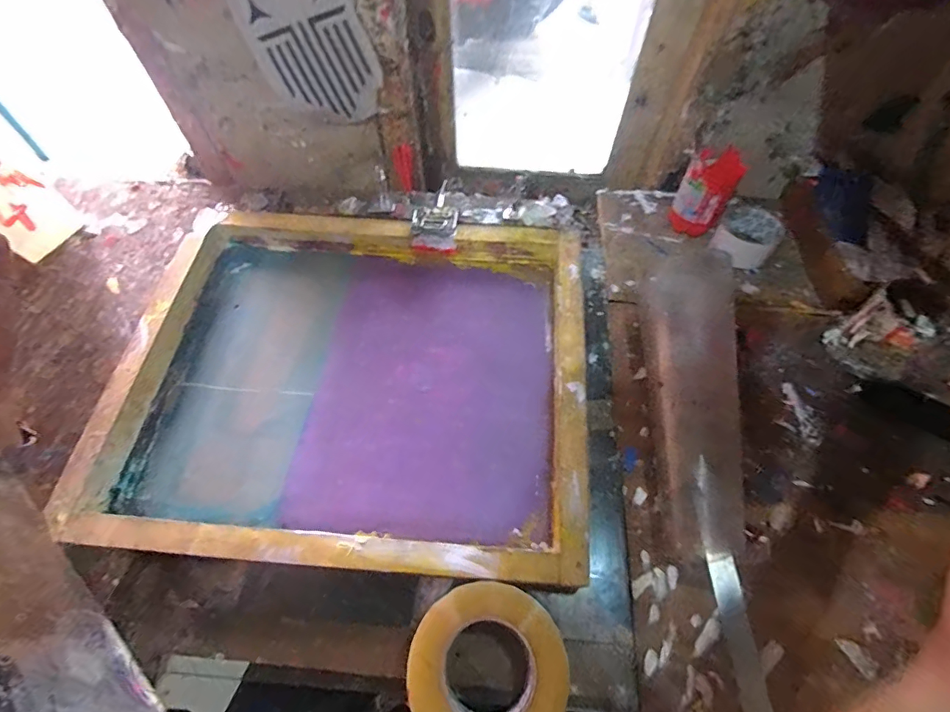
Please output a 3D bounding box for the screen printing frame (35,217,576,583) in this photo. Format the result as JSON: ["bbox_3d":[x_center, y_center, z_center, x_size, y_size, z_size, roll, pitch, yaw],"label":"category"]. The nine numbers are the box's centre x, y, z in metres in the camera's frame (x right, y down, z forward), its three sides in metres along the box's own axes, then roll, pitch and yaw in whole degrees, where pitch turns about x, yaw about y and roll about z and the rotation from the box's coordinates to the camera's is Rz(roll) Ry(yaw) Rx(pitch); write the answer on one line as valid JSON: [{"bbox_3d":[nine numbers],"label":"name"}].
[{"bbox_3d":[-0.142,0.011,0.589,0.547,0.046,0.460,4,62,2],"label":"screen printing frame"}]

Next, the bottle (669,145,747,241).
[{"bbox_3d":[0.334,-0.234,0.691,0.069,0.113,0.075,0,62,0],"label":"bottle"}]

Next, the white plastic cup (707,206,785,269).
[{"bbox_3d":[0.401,-0.177,0.698,0.081,0.042,0.083,0,62,0],"label":"white plastic cup"}]

